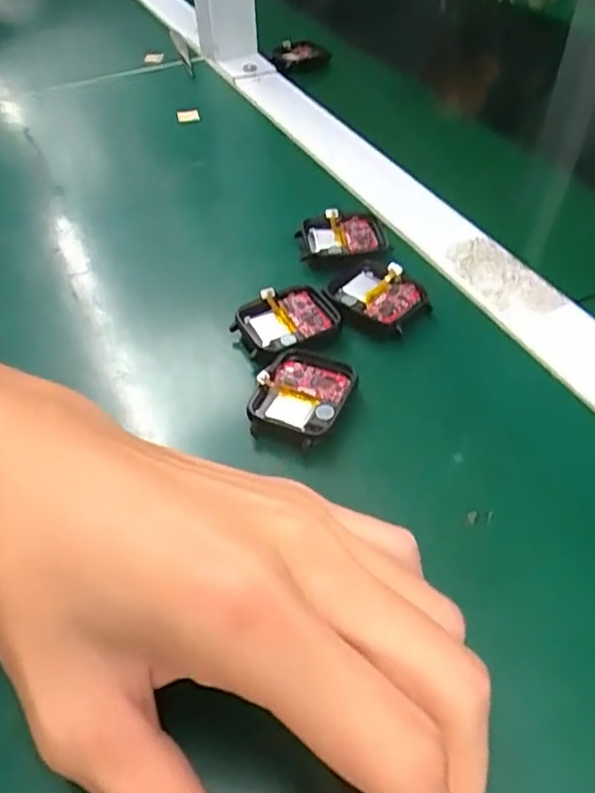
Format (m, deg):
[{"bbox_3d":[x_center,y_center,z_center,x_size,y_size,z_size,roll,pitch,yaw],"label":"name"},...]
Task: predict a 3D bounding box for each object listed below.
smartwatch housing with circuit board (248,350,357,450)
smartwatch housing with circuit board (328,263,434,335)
[{"bbox_3d":[0.002,-0.001,0.249,0.036,0.006,0.044,16,49,16],"label":"smartwatch housing with circuit board"},{"bbox_3d":[0.040,-0.049,0.289,0.043,0.008,0.035,32,56,28],"label":"smartwatch housing with circuit board"}]

